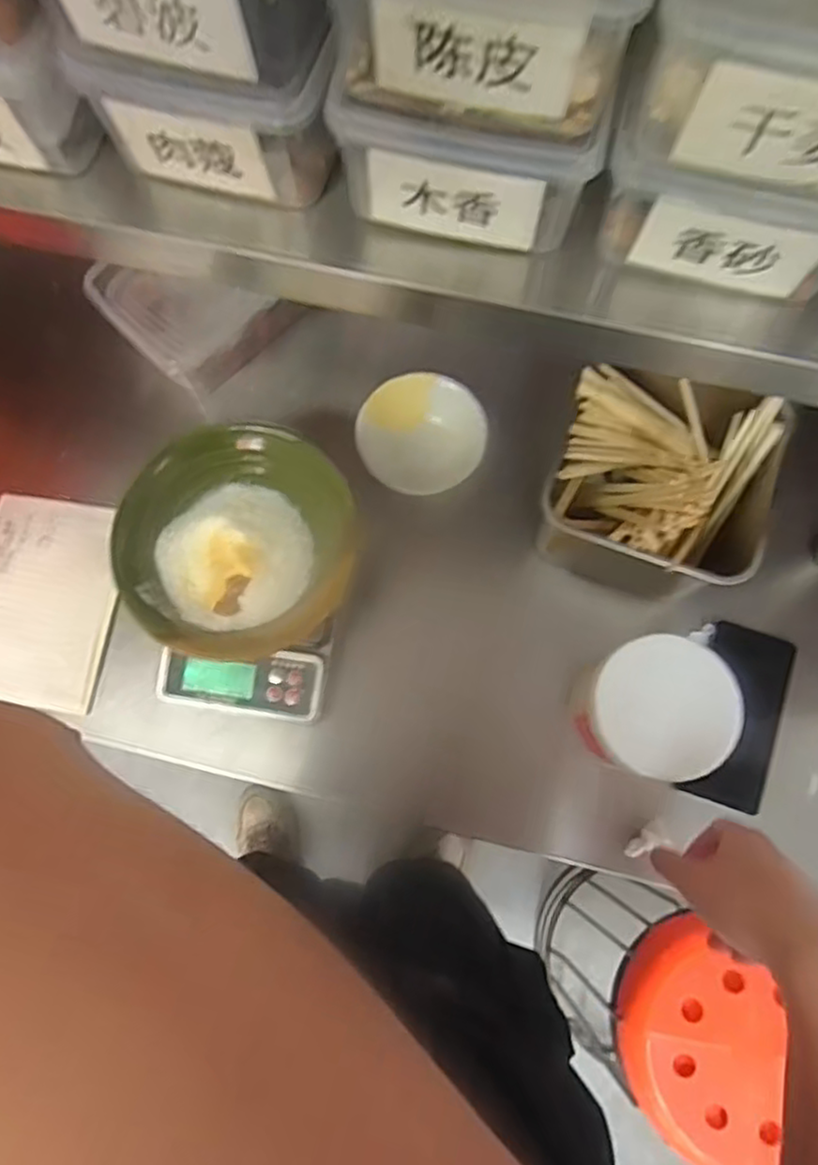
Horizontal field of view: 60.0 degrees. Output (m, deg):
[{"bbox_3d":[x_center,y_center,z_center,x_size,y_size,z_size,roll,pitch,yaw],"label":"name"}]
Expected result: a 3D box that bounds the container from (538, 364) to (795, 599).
[{"bbox_3d":[0.212,-0.084,0.615,0.176,0.113,0.167,17,77,5],"label":"container"}]

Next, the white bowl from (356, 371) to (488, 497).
[{"bbox_3d":[0.012,-0.148,0.691,0.119,0.041,0.112,0,76,1],"label":"white bowl"}]

